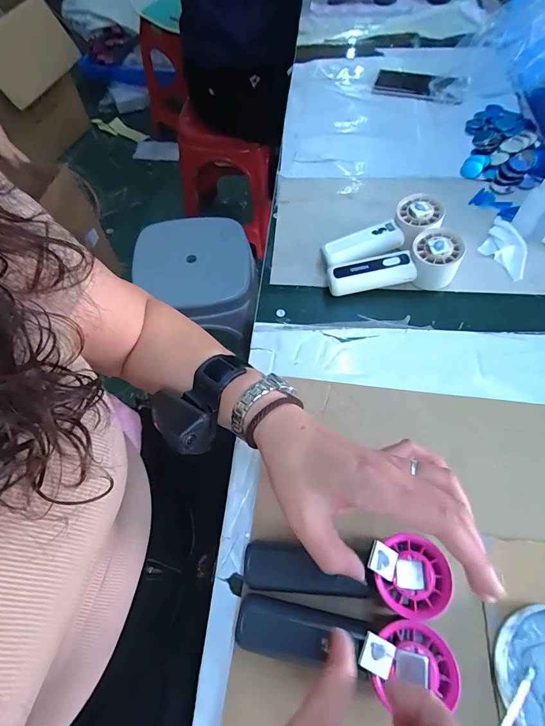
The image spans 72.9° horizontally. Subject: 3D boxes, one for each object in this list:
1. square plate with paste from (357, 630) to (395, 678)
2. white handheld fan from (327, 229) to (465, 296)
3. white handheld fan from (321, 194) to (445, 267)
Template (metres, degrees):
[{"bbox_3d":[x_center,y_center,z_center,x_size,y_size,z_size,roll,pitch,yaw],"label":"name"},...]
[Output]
[{"bbox_3d":[0.072,0.201,0.254,0.021,0.004,0.021,22,66,11],"label":"square plate with paste"},{"bbox_3d":[0.143,-0.120,0.452,0.147,0.056,0.049,-4,62,1],"label":"white handheld fan"},{"bbox_3d":[0.140,-0.156,0.470,0.152,0.054,0.062,-25,63,-10],"label":"white handheld fan"}]

